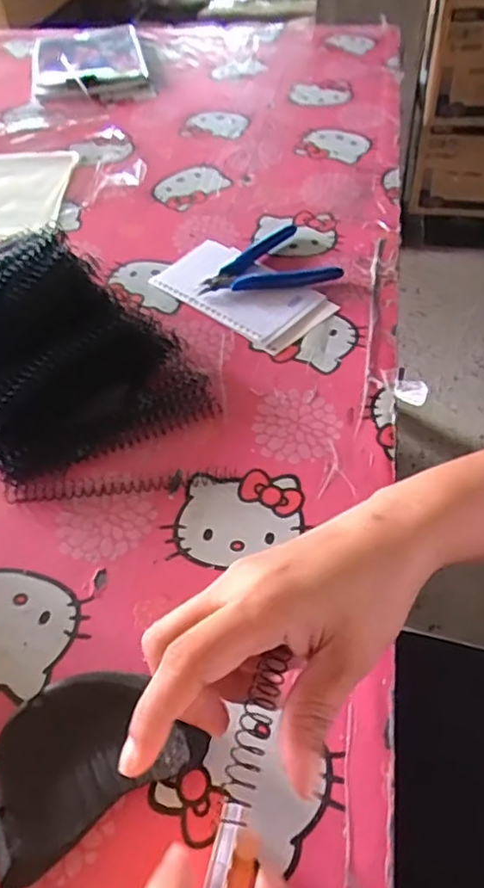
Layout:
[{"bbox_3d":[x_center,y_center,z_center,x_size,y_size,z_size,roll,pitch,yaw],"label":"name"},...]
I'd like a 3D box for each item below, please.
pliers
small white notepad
[{"bbox_3d":[0.017,-0.156,0.543,0.114,0.010,0.092,-25,53,-15],"label":"pliers"},{"bbox_3d":[-0.002,-0.134,0.532,0.152,0.009,0.083,36,62,29],"label":"small white notepad"}]

